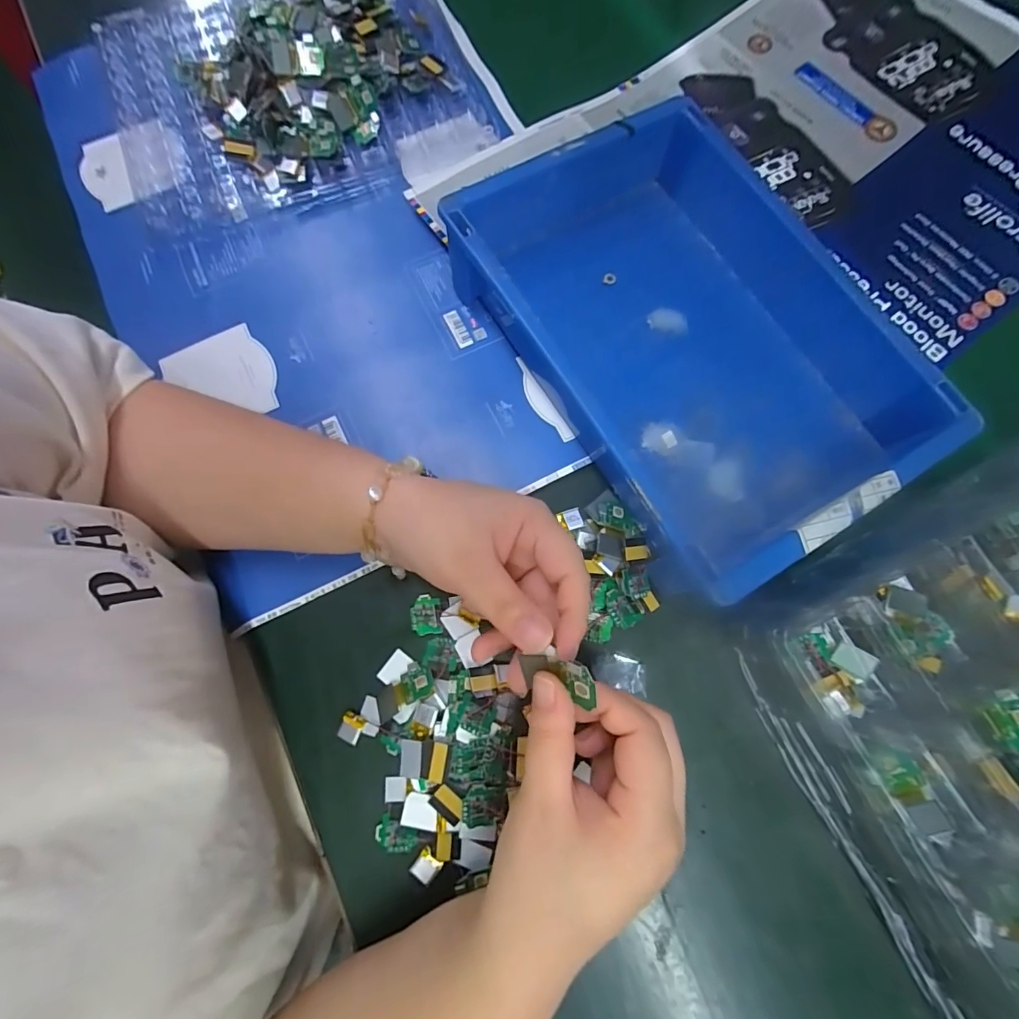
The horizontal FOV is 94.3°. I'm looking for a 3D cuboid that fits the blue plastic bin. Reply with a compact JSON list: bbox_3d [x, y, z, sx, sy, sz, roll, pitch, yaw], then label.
[{"bbox_3d":[0.123,-0.113,0.327,0.211,0.077,0.313,-31,78,-8],"label":"blue plastic bin"}]

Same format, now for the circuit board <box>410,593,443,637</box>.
[{"bbox_3d":[-0.055,0.069,0.311,0.019,0.004,0.026,-8,76,-3],"label":"circuit board"}]

